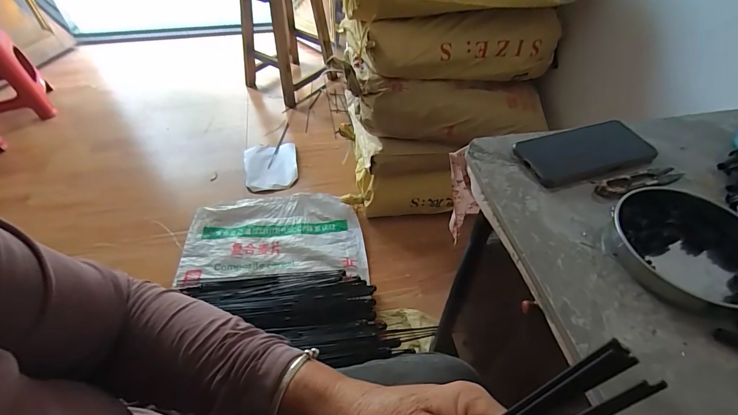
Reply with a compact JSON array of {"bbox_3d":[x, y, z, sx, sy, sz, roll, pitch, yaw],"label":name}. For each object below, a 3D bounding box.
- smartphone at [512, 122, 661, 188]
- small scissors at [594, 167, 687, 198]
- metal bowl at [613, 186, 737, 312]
[{"bbox_3d":[0.275,-0.071,0.476,0.165,0.013,0.077,-12,51,-11],"label":"smartphone"},{"bbox_3d":[0.321,-0.033,0.447,0.118,0.009,0.026,-13,51,-12],"label":"small scissors"},{"bbox_3d":[0.316,0.035,0.366,0.127,0.026,0.134,0,49,0],"label":"metal bowl"}]

